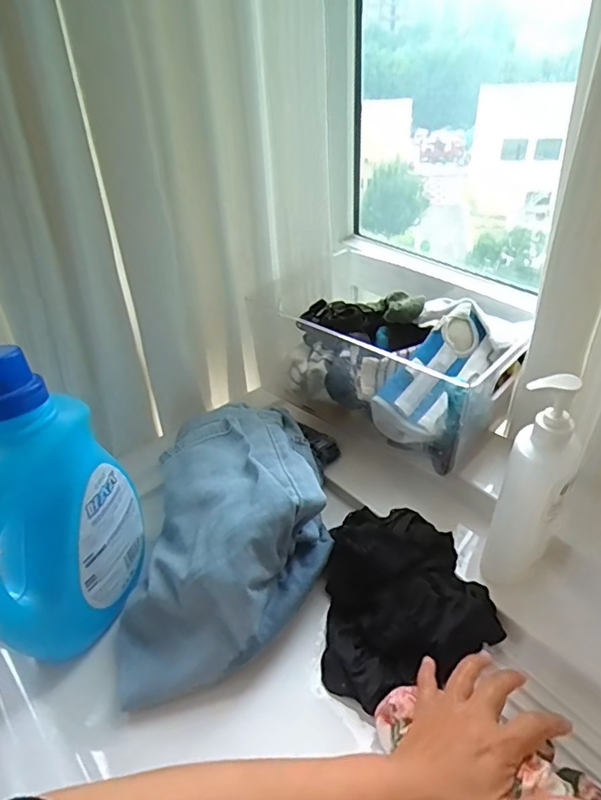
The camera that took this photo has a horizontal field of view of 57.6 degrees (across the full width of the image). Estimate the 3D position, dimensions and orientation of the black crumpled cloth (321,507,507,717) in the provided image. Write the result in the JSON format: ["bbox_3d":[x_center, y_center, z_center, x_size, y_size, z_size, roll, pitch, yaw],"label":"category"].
[{"bbox_3d":[0.109,0.198,0.531,0.169,0.053,0.195,1,37,7],"label":"black crumpled cloth"}]

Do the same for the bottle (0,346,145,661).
[{"bbox_3d":[-0.229,0.100,0.492,0.095,0.274,0.147,3,38,9],"label":"bottle"}]

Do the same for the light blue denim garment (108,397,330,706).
[{"bbox_3d":[-0.071,0.113,0.595,0.216,0.106,0.358,-4,37,1],"label":"light blue denim garment"}]

